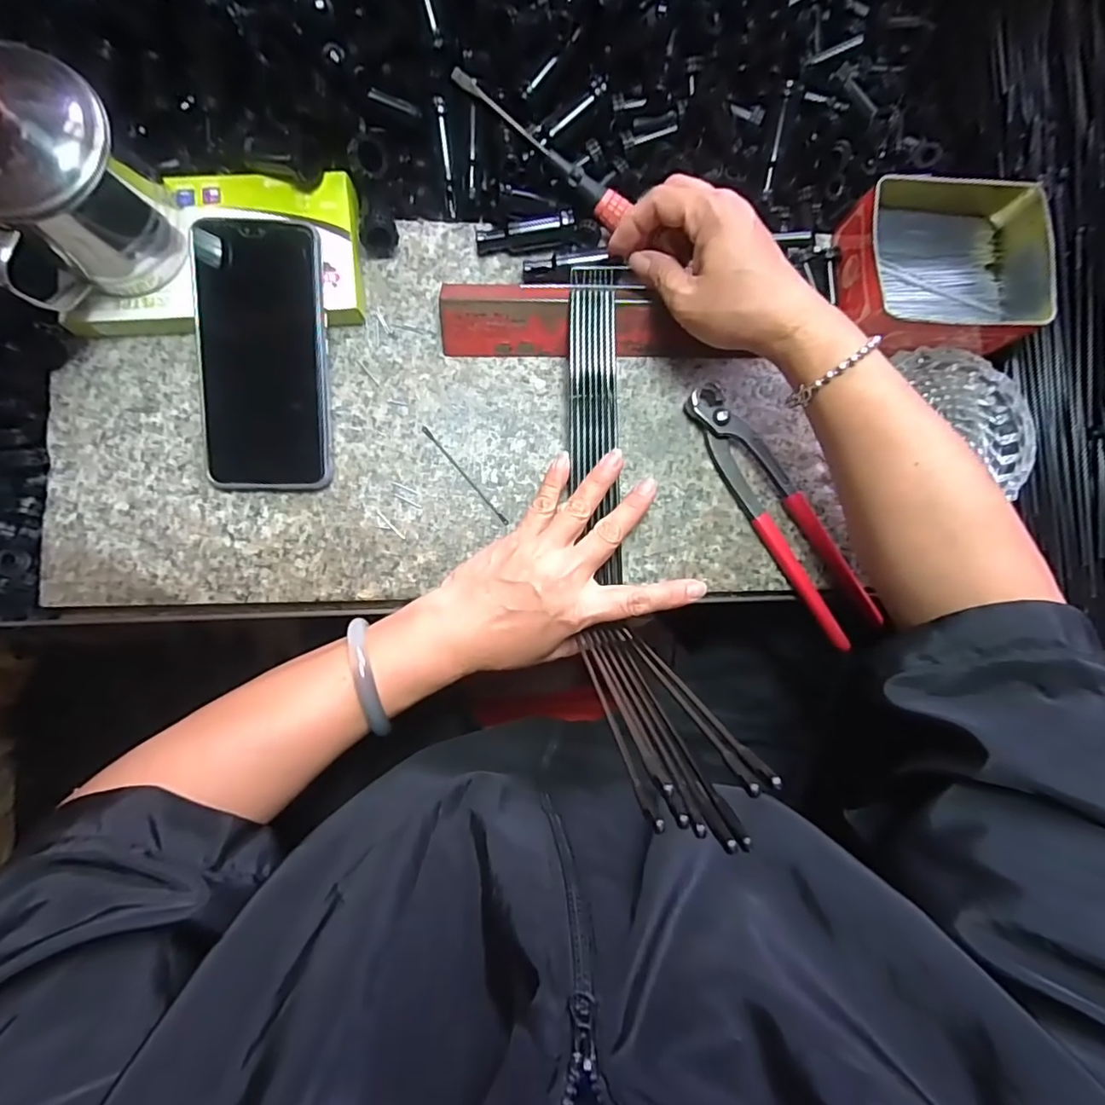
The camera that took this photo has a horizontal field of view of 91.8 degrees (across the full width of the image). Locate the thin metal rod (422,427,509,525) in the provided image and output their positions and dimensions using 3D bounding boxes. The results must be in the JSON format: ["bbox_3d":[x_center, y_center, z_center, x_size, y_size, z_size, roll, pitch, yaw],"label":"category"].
[{"bbox_3d":[-0.058,-0.051,0.354,0.004,0.004,0.084,-41,90,-7],"label":"thin metal rod"}]

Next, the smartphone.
[{"bbox_3d":[-0.178,-0.119,0.331,0.075,0.015,0.157,0,96,1],"label":"smartphone"}]

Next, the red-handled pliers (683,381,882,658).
[{"bbox_3d":[0.154,-0.029,0.362,0.039,0.018,0.192,-31,89,-7],"label":"red-handled pliers"}]

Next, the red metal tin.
[{"bbox_3d":[0.267,-0.196,0.365,0.136,0.040,0.117,-5,86,-6],"label":"red metal tin"}]

